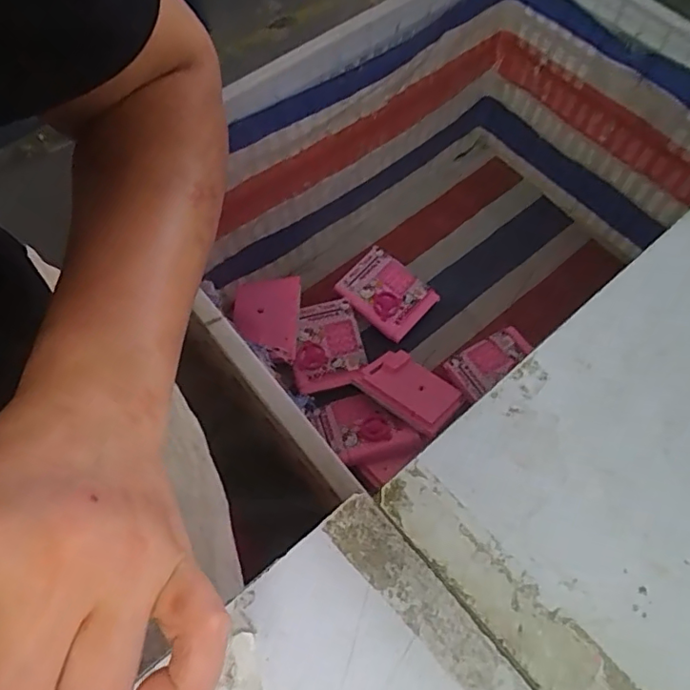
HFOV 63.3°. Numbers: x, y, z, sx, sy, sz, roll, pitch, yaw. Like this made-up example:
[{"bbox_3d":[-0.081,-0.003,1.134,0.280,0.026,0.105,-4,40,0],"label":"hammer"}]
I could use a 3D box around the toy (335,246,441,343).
[{"bbox_3d":[0.076,-0.098,1.051,0.160,0.024,0.129,42,73,6],"label":"toy"}]

